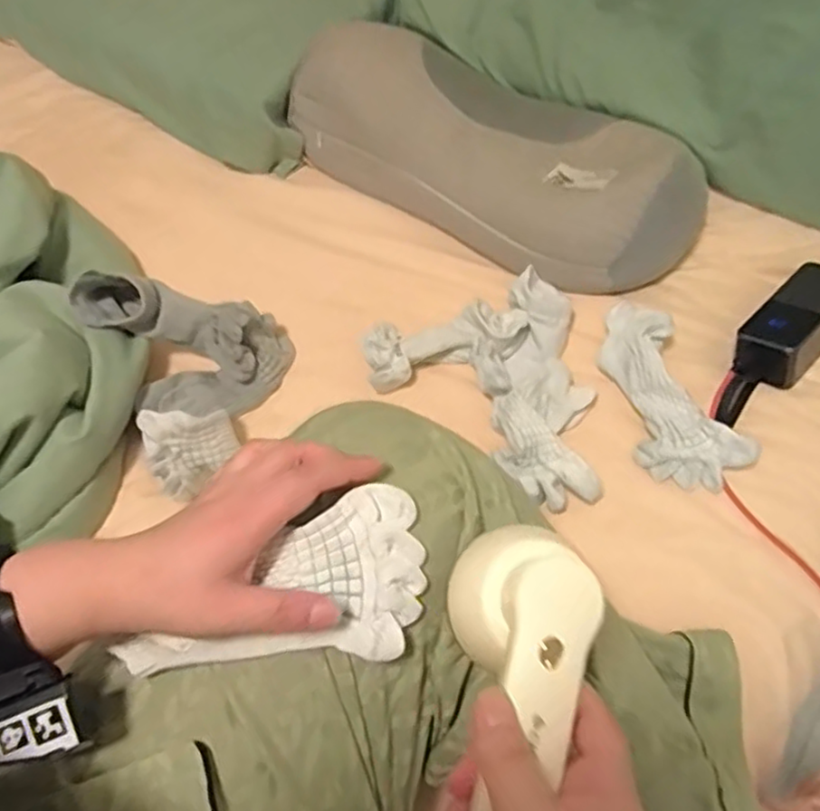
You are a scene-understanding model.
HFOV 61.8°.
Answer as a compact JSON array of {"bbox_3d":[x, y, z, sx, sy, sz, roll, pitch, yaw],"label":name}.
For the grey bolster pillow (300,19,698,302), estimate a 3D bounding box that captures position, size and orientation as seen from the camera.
[{"bbox_3d":[0.079,-0.277,0.739,0.459,0.098,0.183,34,66,24],"label":"grey bolster pillow"}]

